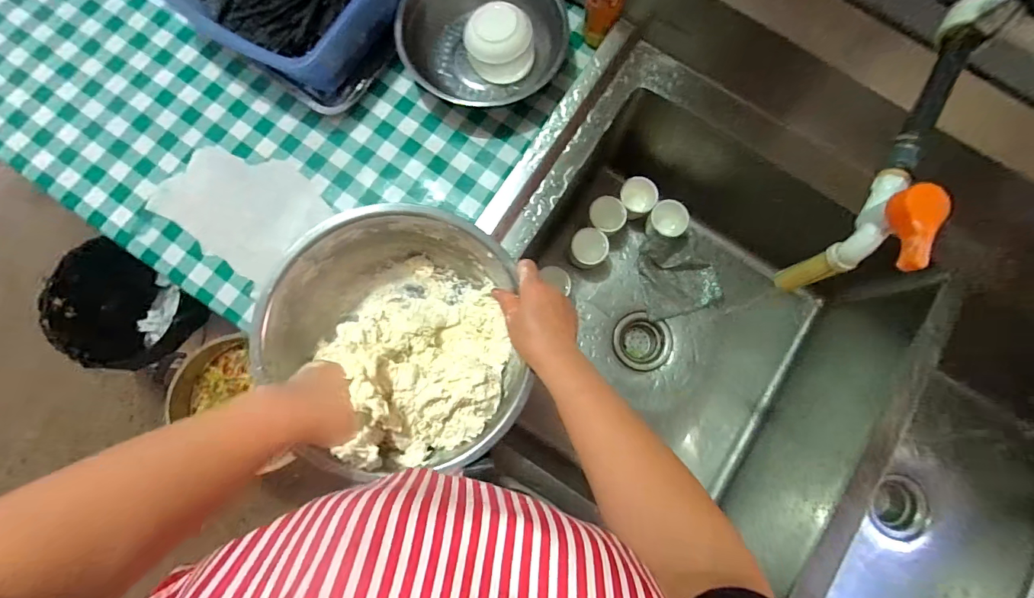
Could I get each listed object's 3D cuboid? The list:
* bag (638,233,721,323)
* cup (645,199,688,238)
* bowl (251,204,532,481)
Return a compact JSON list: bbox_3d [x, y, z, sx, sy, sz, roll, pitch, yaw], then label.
[{"bbox_3d":[0.308,-0.049,0.829,0.147,0.042,0.151,-15,81,-4],"label":"bag"},{"bbox_3d":[0.272,-0.144,0.812,0.060,0.065,0.060,0,80,-2],"label":"cup"},{"bbox_3d":[-0.127,0.046,0.489,0.251,0.141,0.259,0,80,-2],"label":"bowl"}]

